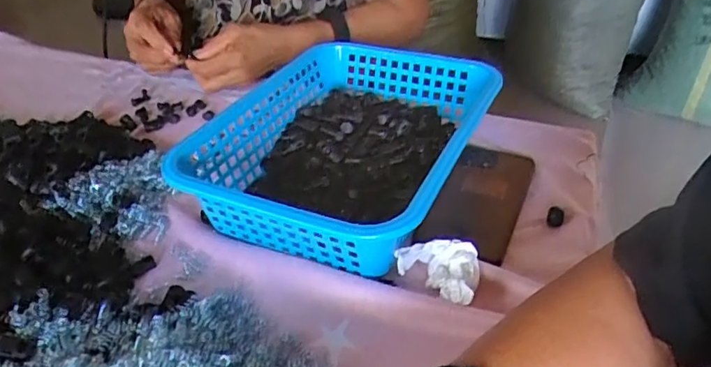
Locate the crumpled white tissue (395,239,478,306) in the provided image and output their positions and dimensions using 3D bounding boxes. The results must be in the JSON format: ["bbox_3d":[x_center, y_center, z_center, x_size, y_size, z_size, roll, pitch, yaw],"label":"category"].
[{"bbox_3d":[0.067,0.065,0.419,0.064,0.025,0.047,21,43,28],"label":"crumpled white tissue"}]

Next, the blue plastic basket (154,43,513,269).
[{"bbox_3d":[-0.002,-0.038,0.512,0.214,0.074,0.297,15,40,21],"label":"blue plastic basket"}]

